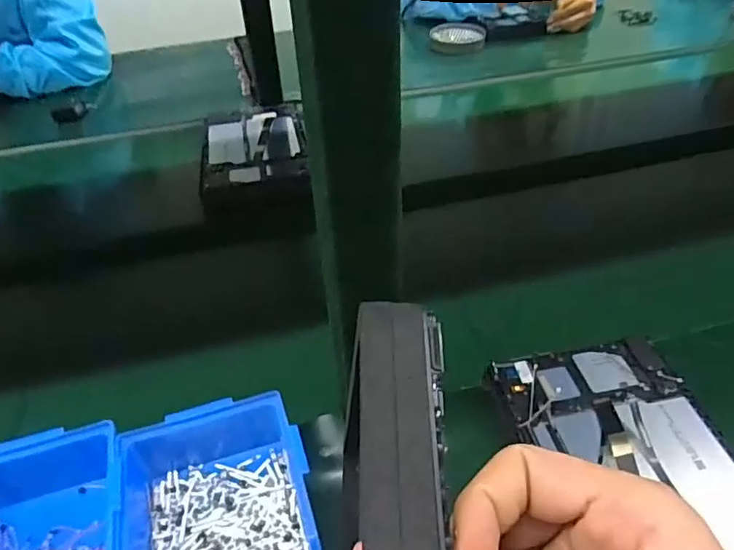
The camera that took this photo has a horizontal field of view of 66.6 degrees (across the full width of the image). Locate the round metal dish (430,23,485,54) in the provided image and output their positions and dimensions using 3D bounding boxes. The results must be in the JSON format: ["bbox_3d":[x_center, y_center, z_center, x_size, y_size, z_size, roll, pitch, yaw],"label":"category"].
[{"bbox_3d":[0.184,-0.484,1.135,0.109,0.028,0.116,-2,41,1],"label":"round metal dish"}]

